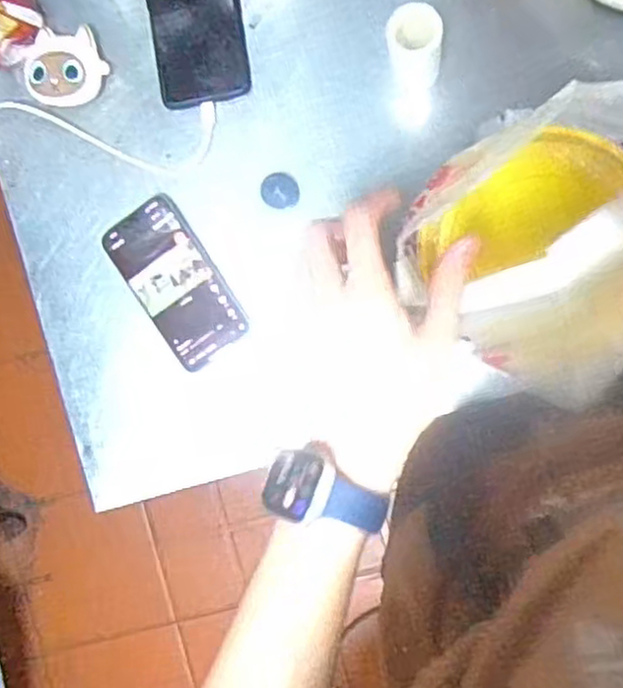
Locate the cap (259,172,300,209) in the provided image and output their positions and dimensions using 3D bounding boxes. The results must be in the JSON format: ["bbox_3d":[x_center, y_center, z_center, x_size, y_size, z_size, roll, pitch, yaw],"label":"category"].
[{"bbox_3d":[-0.027,-0.127,0.606,0.029,0.007,0.029,0,90,9],"label":"cap"}]

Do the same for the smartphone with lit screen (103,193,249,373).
[{"bbox_3d":[-0.115,-0.053,0.618,0.069,0.005,0.140,-34,85,8],"label":"smartphone with lit screen"}]

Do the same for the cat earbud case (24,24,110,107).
[{"bbox_3d":[-0.209,-0.236,0.621,0.064,0.031,0.064,9,92,9],"label":"cat earbud case"}]

